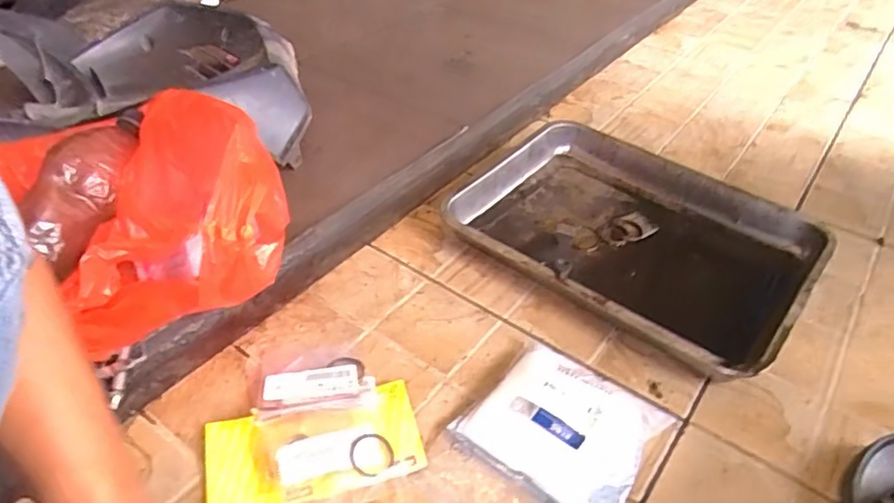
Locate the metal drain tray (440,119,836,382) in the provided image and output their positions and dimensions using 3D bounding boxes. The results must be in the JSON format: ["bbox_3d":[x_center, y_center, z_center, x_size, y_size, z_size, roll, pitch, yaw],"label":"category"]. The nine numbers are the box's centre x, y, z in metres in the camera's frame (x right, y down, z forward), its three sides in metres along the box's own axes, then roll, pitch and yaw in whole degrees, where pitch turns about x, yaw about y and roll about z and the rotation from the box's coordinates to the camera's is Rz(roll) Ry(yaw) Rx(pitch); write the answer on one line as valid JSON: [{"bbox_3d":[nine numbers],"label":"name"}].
[{"bbox_3d":[0.218,-0.022,0.716,0.388,0.052,0.293,29,48,28],"label":"metal drain tray"}]

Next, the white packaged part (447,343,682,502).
[{"bbox_3d":[0.102,0.151,0.521,0.149,0.039,0.137,30,48,28],"label":"white packaged part"}]

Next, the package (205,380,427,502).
[{"bbox_3d":[-0.114,0.163,0.507,0.178,0.029,0.093,-11,43,-15],"label":"package"}]

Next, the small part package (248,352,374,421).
[{"bbox_3d":[-0.125,0.117,0.556,0.114,0.041,0.103,-3,42,-6],"label":"small part package"}]

